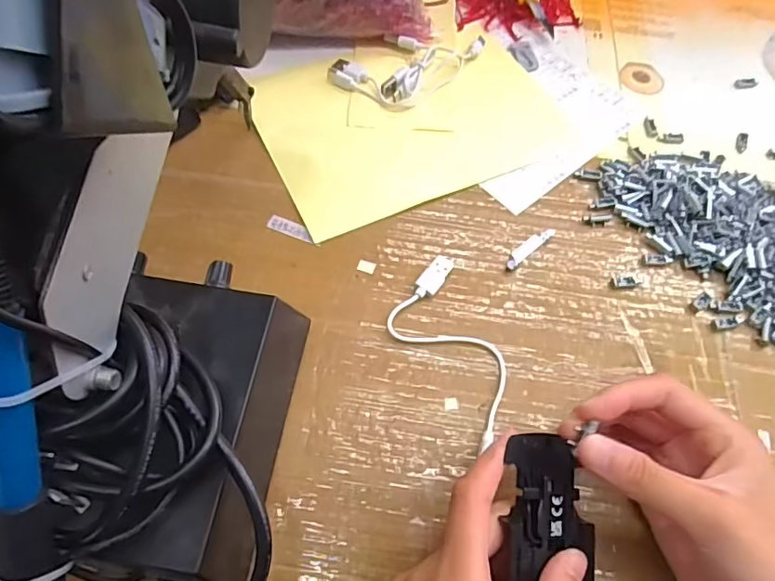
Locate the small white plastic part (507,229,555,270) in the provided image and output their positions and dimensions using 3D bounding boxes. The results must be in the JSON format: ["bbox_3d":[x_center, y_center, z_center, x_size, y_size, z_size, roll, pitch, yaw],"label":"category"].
[{"bbox_3d":[0.091,-0.028,0.342,0.042,0.004,0.009,-37,68,-20],"label":"small white plastic part"}]

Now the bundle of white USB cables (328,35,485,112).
[{"bbox_3d":[0.017,-0.186,0.419,0.078,0.013,0.115,36,65,16],"label":"bundle of white USB cables"}]

